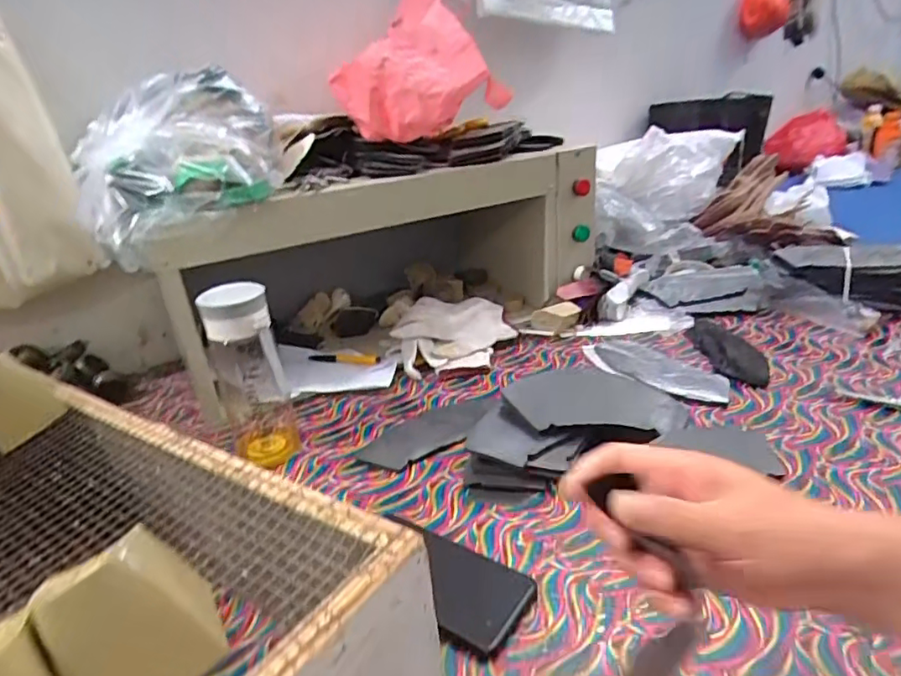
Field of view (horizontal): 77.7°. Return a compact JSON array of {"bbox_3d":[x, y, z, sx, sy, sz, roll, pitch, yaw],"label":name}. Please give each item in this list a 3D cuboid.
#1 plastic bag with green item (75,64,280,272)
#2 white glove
[{"bbox_3d":[-0.330,-0.222,0.685,0.225,0.172,0.227,-16,26,-23],"label":"plastic bag with green item"},{"bbox_3d":[0.007,-0.005,0.868,0.187,0.070,0.144,-5,24,0],"label":"white glove"}]

